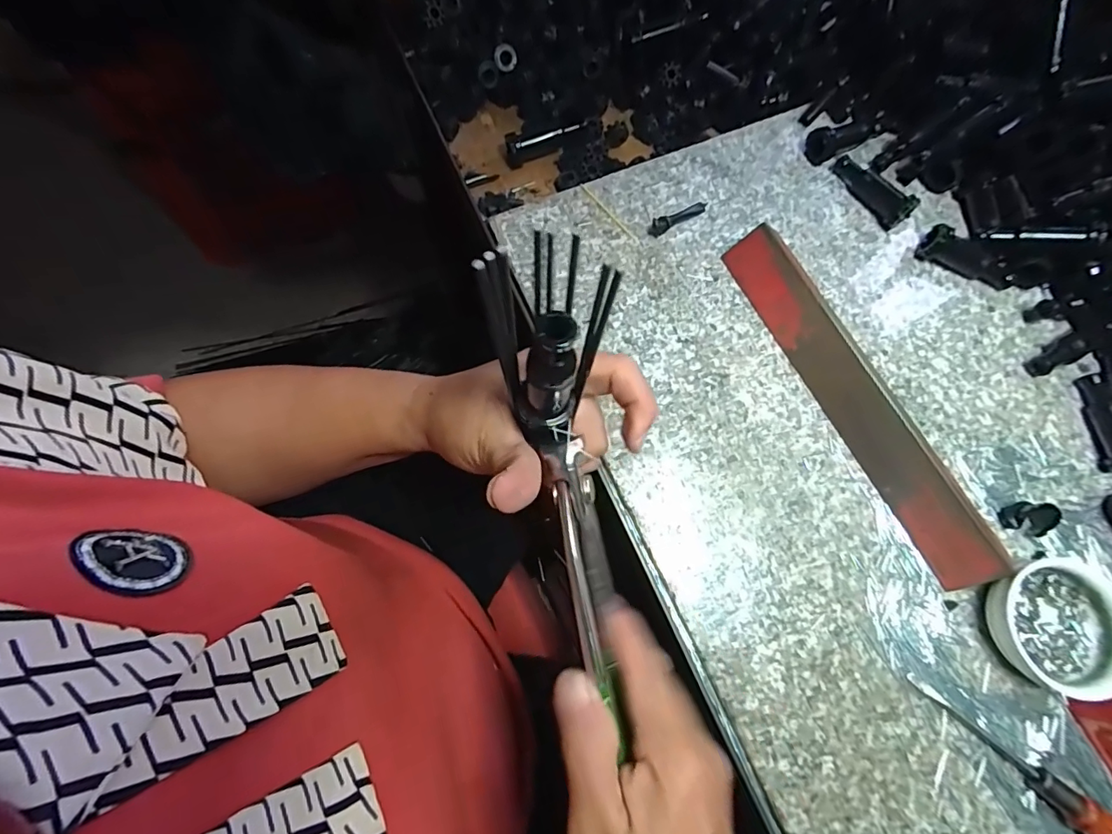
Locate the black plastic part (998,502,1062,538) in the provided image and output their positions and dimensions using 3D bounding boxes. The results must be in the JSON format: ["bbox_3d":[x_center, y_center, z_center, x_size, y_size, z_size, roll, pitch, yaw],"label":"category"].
[{"bbox_3d":[0.289,0.062,0.307,0.021,0.025,0.016,19,73,4],"label":"black plastic part"}]

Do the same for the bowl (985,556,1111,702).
[{"bbox_3d":[0.287,0.118,0.286,0.069,0.024,0.068,1,73,-2],"label":"bowl"}]

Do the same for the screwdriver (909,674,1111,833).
[{"bbox_3d":[0.261,0.195,0.265,0.145,0.021,0.018,41,76,10],"label":"screwdriver"}]

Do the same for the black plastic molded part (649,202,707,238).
[{"bbox_3d":[0.090,-0.147,0.367,0.049,0.008,0.011,-32,77,-11],"label":"black plastic molded part"}]

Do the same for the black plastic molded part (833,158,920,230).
[{"bbox_3d":[0.234,-0.170,0.374,0.016,0.021,0.067,-36,77,-12],"label":"black plastic molded part"}]

